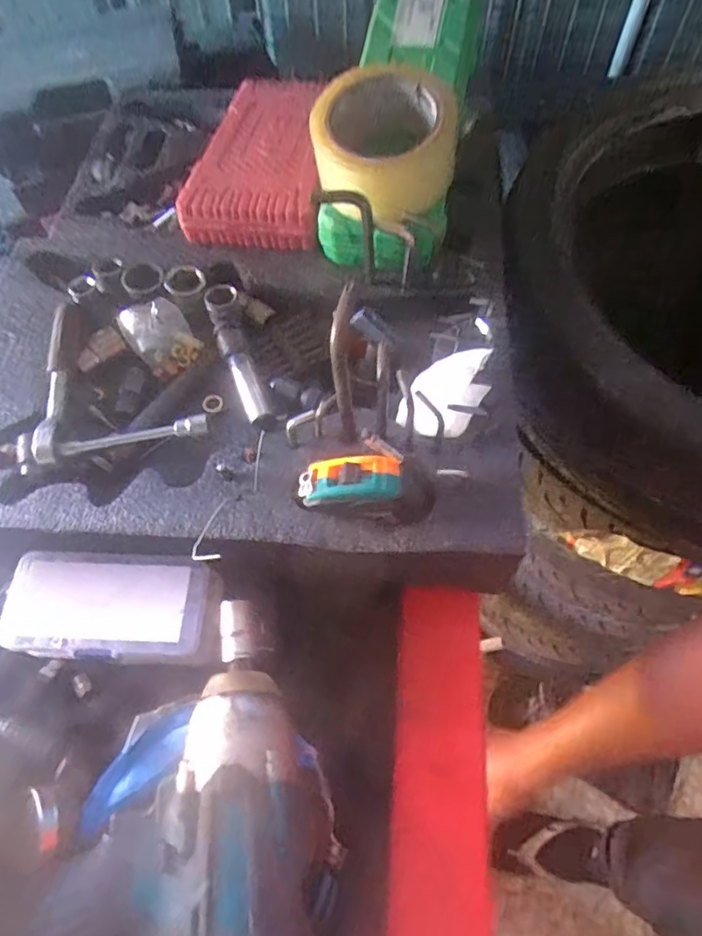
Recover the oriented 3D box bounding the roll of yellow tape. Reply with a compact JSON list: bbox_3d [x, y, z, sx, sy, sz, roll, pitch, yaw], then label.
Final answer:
[{"bbox_3d":[0.029,-0.242,0.435,0.100,0.066,0.099,0,62,1],"label":"roll of yellow tape"}]

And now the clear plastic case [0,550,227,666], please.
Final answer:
[{"bbox_3d":[-0.159,0.097,0.399,0.137,0.032,0.069,1,62,1],"label":"clear plastic case"}]

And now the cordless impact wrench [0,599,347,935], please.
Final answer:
[{"bbox_3d":[-0.145,0.221,0.318,0.275,0.076,0.207,-22,64,-10],"label":"cordless impact wrench"}]

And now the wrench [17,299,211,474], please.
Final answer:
[{"bbox_3d":[-0.173,-0.070,0.425,0.133,0.020,0.136,-9,62,-4],"label":"wrench"}]

